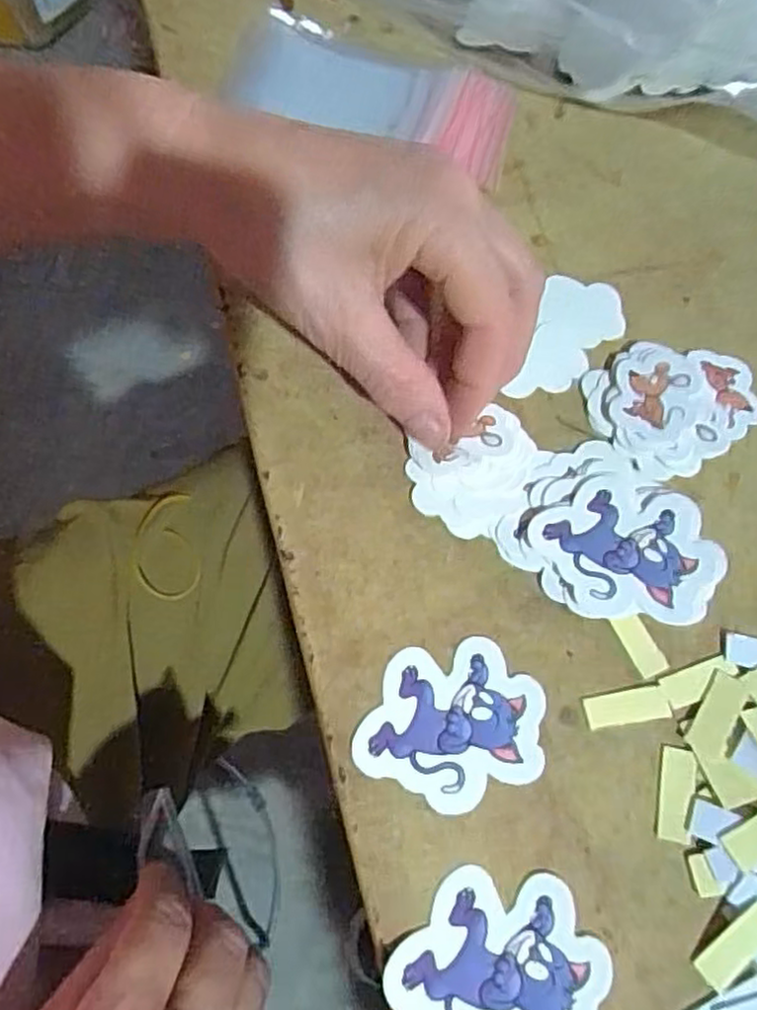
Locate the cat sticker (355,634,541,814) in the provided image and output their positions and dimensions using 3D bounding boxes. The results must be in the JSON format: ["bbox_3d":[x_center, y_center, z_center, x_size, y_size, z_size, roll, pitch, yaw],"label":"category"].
[{"bbox_3d":[0.027,0.072,0.231,0.056,0.004,0.054,23,67,8],"label":"cat sticker"}]

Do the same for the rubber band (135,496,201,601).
[{"bbox_3d":[-0.126,0.025,0.408,0.037,0.010,0.062,-12,68,-7],"label":"rubber band"}]

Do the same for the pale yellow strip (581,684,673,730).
[{"bbox_3d":[0.084,0.068,0.231,0.028,0.004,0.011,-8,67,-5],"label":"pale yellow strip"}]

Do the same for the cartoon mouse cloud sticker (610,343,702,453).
[{"bbox_3d":[0.109,-0.043,0.274,0.030,0.004,0.048,13,70,13],"label":"cartoon mouse cloud sticker"}]

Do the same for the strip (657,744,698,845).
[{"bbox_3d":[0.096,0.093,0.221,0.010,0.004,0.028,13,67,4],"label":"strip"}]

